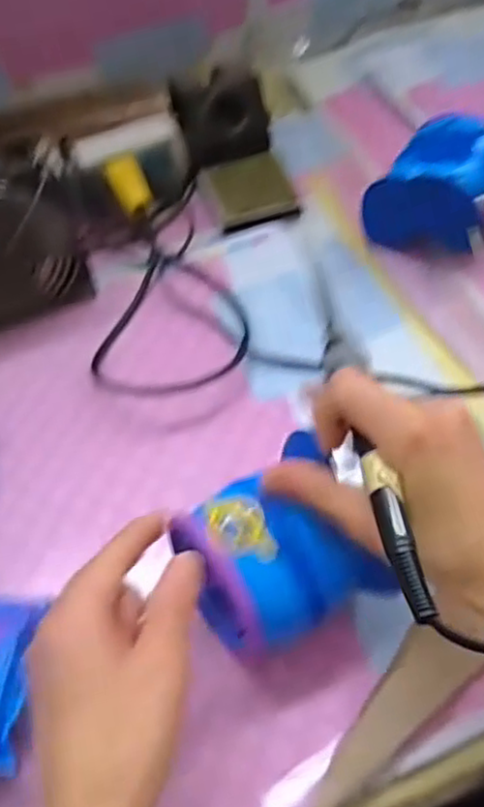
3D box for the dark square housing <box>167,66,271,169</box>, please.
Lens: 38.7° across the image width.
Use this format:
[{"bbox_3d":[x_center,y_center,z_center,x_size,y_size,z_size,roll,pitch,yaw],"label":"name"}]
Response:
[{"bbox_3d":[-0.018,-0.239,0.578,0.074,0.059,0.046,-12,56,-4],"label":"dark square housing"}]

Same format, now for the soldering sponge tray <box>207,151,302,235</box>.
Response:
[{"bbox_3d":[0.008,-0.178,0.577,0.063,0.018,0.065,-15,56,-5],"label":"soldering sponge tray"}]

